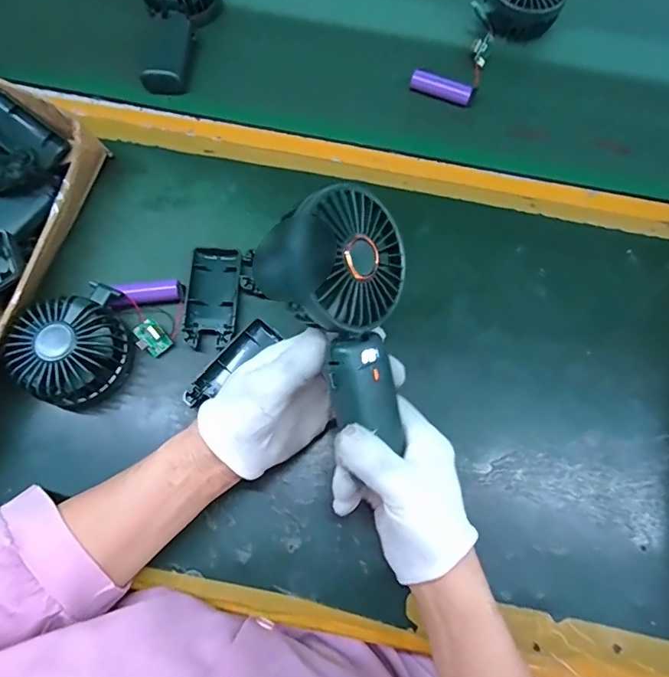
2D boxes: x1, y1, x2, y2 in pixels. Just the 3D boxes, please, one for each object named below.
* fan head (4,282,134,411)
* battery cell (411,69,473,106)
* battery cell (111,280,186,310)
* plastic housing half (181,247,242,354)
[{"bbox_3d":[-0.213,0.009,0.389,0.089,0.050,0.085,-24,73,-9],"label":"fan head"},{"bbox_3d":[0.116,-0.271,0.514,0.067,0.020,0.014,17,71,5],"label":"battery cell"},{"bbox_3d":[-0.164,-0.039,0.416,0.061,0.017,0.016,-7,71,-3],"label":"battery cell"},{"bbox_3d":[-0.109,-0.039,0.421,0.044,0.011,0.095,3,71,0],"label":"plastic housing half"}]

